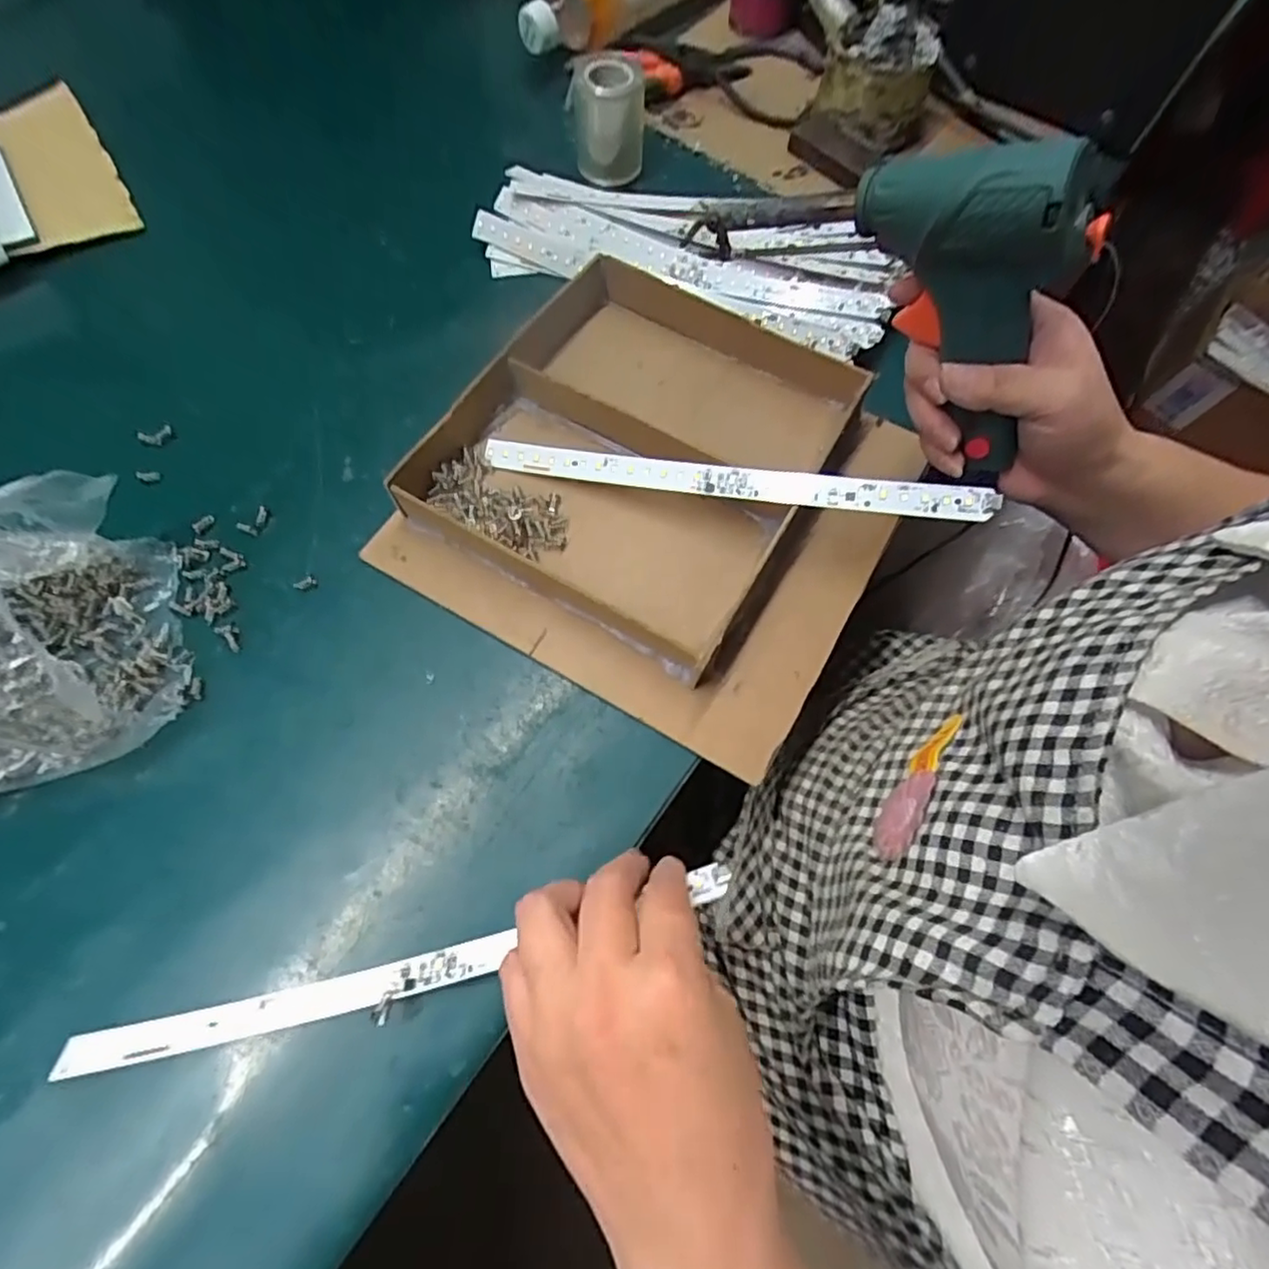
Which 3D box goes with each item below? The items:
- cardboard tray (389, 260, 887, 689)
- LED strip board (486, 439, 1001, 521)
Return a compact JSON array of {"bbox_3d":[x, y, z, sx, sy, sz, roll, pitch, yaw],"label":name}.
[{"bbox_3d":[0.004,-0.116,0.383,0.209,0.032,0.241,28,69,11],"label":"cardboard tray"},{"bbox_3d":[0.045,-0.088,0.359,0.282,0.010,0.019,11,98,17],"label":"LED strip board"}]

